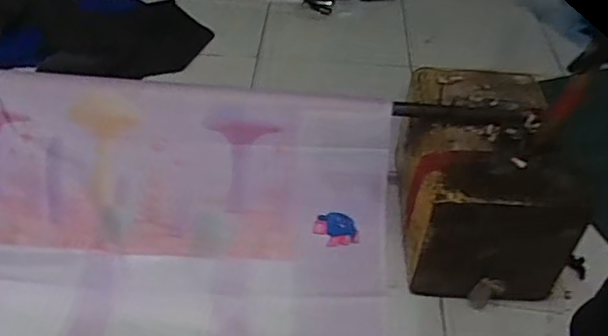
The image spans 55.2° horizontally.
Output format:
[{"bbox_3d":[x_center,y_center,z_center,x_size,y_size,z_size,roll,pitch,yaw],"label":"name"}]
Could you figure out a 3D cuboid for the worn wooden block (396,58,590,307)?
[{"bbox_3d":[0.309,0.022,1.067,0.257,0.253,0.361,1,46,-1],"label":"worn wooden block"}]

